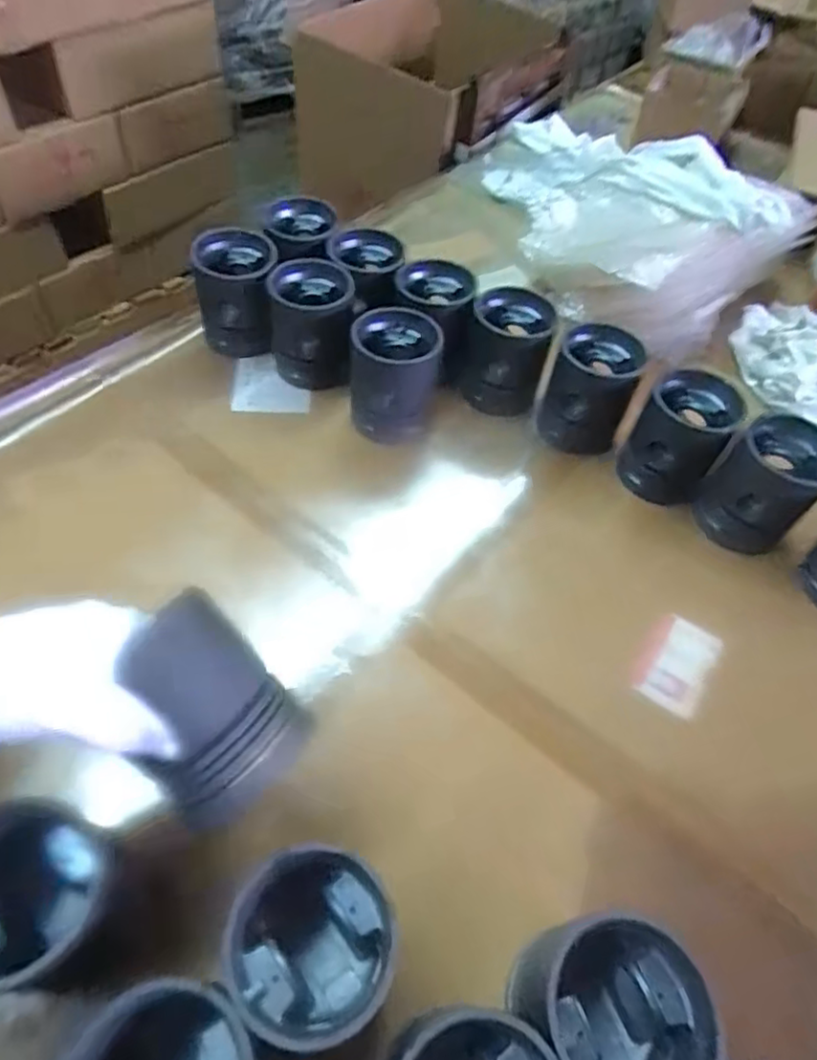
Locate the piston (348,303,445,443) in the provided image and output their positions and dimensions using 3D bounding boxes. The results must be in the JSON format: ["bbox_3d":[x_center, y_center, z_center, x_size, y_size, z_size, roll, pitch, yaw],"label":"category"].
[{"bbox_3d":[-0.017,-0.171,0.686,0.095,0.118,0.089,6,54,0],"label":"piston"}]

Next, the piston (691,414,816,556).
[{"bbox_3d":[0.350,-0.041,0.632,0.091,0.105,0.102,37,59,21],"label":"piston"}]

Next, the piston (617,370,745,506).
[{"bbox_3d":[0.280,-0.094,0.666,0.088,0.103,0.090,26,56,14],"label":"piston"}]

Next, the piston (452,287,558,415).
[{"bbox_3d":[0.113,-0.203,0.723,0.094,0.096,0.101,15,54,7],"label":"piston"}]

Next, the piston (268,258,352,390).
[{"bbox_3d":[-0.110,-0.232,0.726,0.092,0.101,0.100,1,54,-4],"label":"piston"}]

